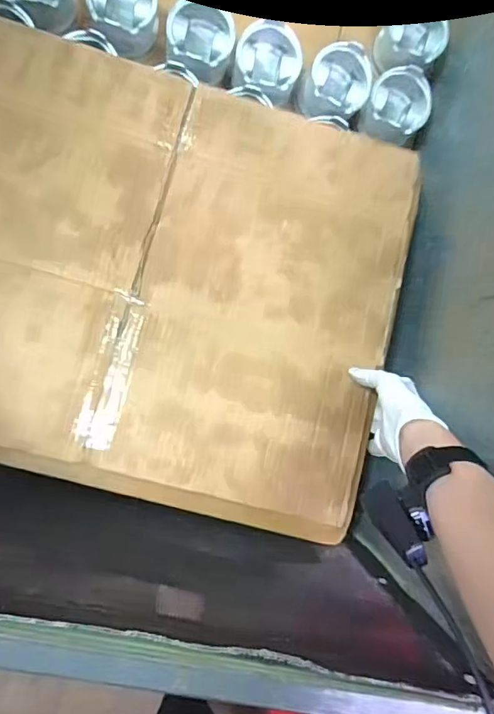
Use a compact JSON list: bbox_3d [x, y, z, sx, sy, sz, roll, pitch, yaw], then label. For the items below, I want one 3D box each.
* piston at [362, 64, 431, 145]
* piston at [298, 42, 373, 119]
[{"bbox_3d":[0.219,-0.366,0.724,0.090,0.076,0.082,0,91,-8],"label":"piston"},{"bbox_3d":[0.129,-0.388,0.712,0.085,0.080,0.099,31,87,-8],"label":"piston"}]

